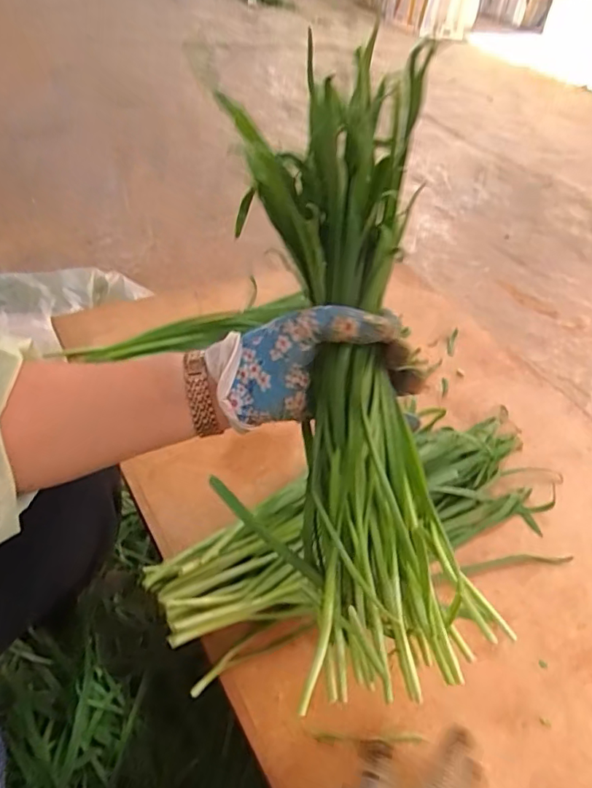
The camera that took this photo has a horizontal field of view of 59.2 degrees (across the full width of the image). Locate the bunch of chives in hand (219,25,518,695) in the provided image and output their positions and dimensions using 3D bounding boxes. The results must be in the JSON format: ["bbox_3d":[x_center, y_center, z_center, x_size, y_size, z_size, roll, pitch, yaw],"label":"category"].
[{"bbox_3d":[0.044,-0.009,0.333,0.122,0.059,0.387,-6,90,-10],"label":"bunch of chives in hand"}]

